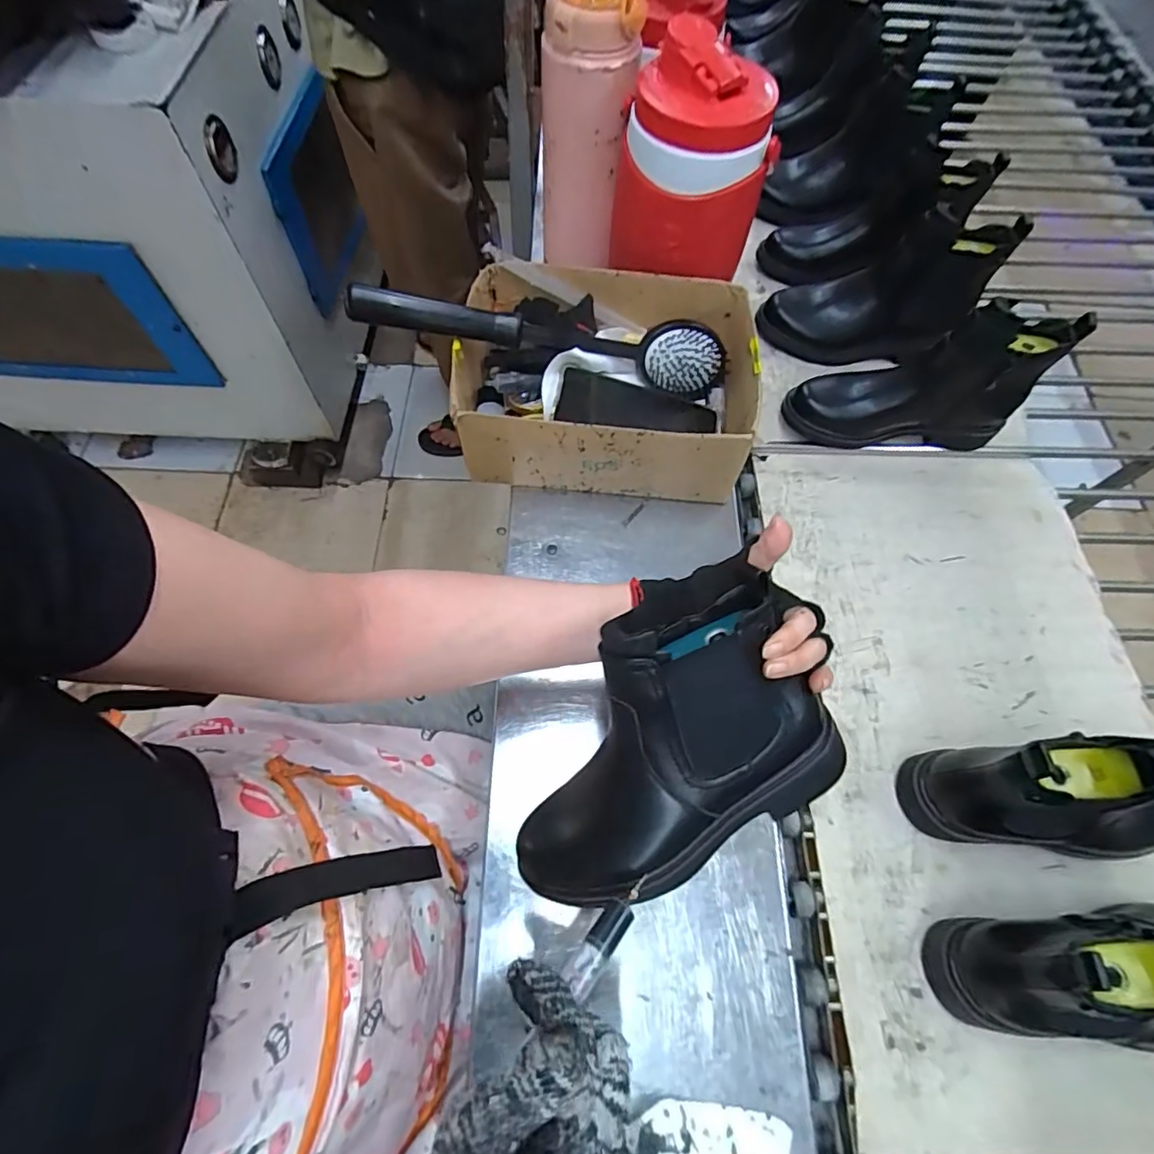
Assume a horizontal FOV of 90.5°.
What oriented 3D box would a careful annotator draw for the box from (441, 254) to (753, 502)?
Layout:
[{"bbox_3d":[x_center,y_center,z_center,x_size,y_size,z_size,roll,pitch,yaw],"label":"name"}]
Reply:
[{"bbox_3d":[0.026,-0.192,0.570,0.278,0.112,0.194,5,62,2],"label":"box"}]

